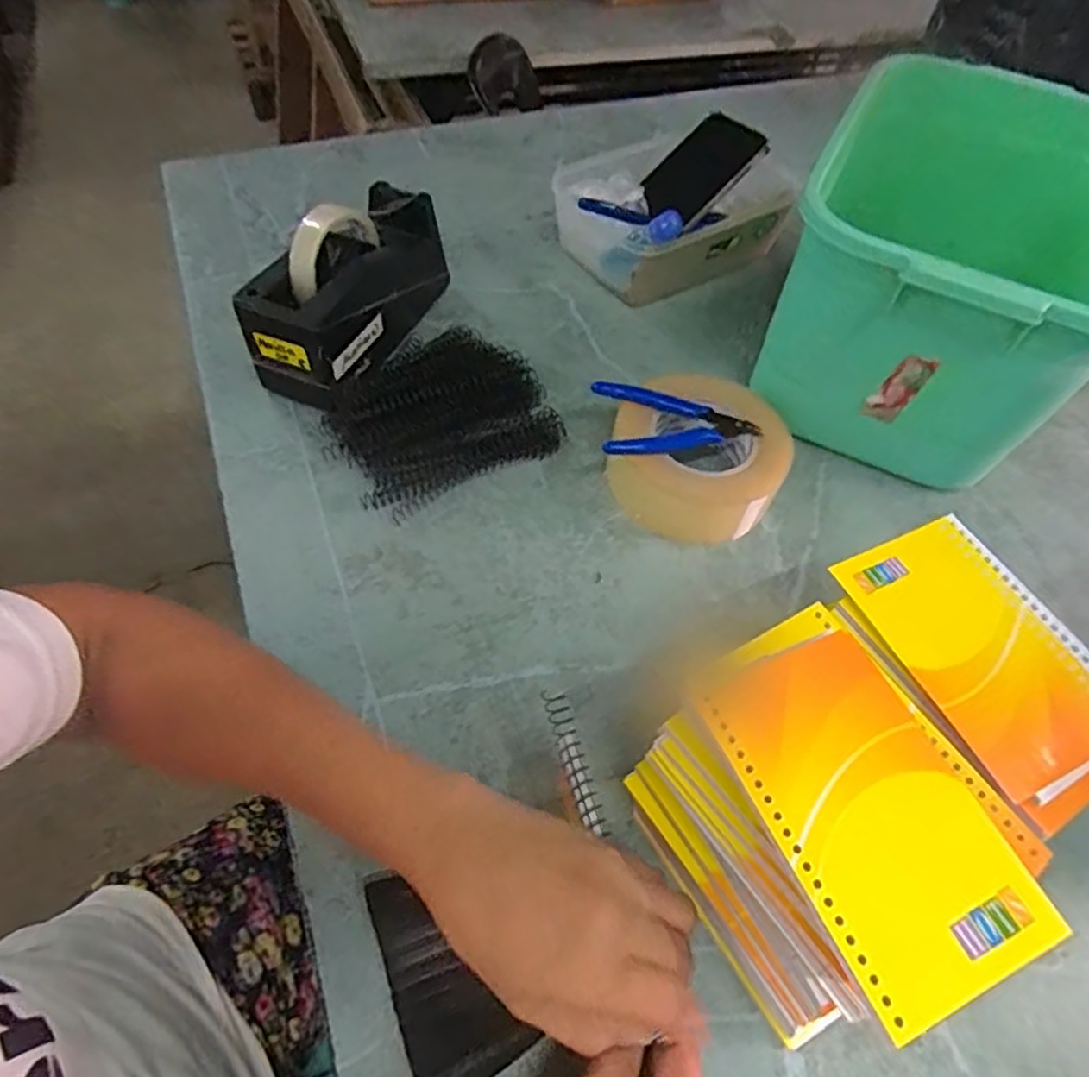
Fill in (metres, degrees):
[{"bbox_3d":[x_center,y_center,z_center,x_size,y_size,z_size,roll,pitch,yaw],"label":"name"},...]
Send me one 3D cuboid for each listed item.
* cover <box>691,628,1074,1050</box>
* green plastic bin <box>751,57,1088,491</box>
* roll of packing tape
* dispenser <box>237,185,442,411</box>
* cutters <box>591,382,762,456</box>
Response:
[{"bbox_3d":[0.126,0.102,0.266,0.083,0.005,0.129,-19,59,-16],"label":"cover"},{"bbox_3d":[0.333,-0.218,0.578,0.240,0.189,0.333,28,58,15],"label":"green plastic bin"},{"bbox_3d":[0.116,-0.061,0.527,0.128,0.062,0.117,2,55,-3],"label":"roll of packing tape"},{"bbox_3d":[-0.161,-0.217,0.581,0.086,0.106,0.213,20,56,10],"label":"dispenser"},{"bbox_3d":[0.100,-0.088,0.514,0.122,0.019,0.063,1,55,-3],"label":"cutters"}]

